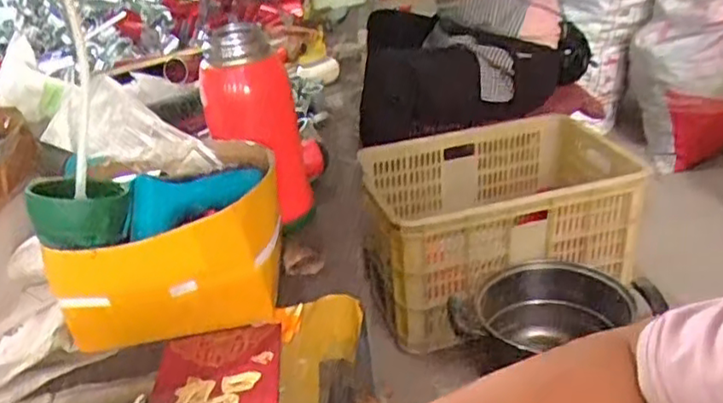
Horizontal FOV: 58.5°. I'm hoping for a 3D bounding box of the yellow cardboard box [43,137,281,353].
[{"bbox_3d":[-0.142,0.032,0.512,0.154,0.093,0.140,-5,28,1],"label":"yellow cardboard box"}]

